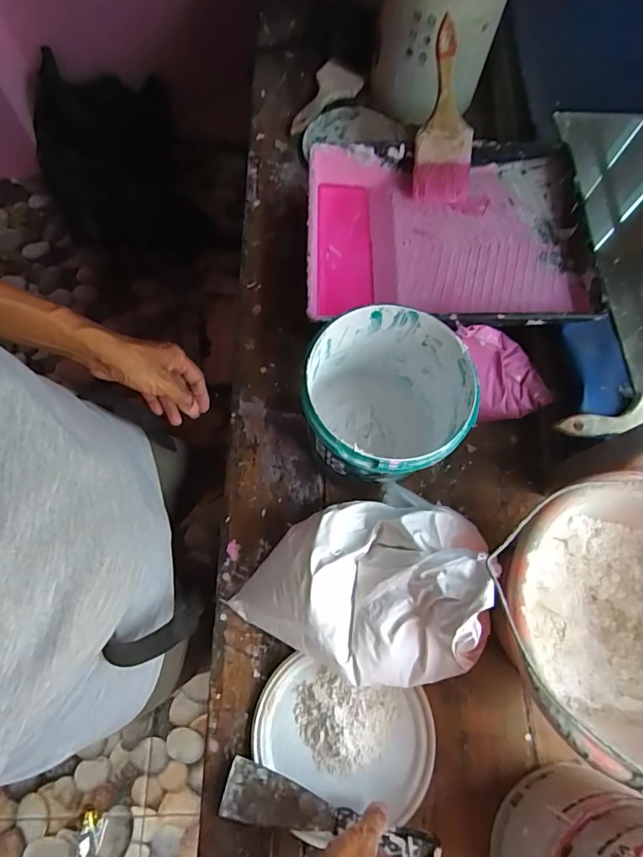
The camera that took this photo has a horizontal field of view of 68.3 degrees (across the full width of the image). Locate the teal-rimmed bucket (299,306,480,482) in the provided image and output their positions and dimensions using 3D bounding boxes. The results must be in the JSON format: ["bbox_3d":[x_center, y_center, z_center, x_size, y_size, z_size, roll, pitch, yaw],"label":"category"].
[{"bbox_3d":[0.062,-0.015,0.522,0.159,0.179,0.159,1,70,-2],"label":"teal-rimmed bucket"}]

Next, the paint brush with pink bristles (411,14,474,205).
[{"bbox_3d":[0.163,-0.411,0.623,0.075,0.026,0.207,0,105,-2],"label":"paint brush with pink bristles"}]

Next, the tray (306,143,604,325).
[{"bbox_3d":[0.156,-0.247,0.638,0.344,0.087,0.279,0,70,-2],"label":"tray"}]

